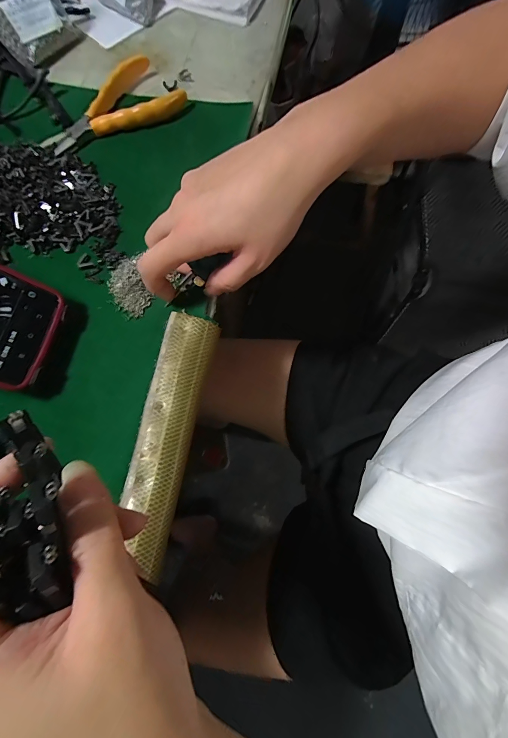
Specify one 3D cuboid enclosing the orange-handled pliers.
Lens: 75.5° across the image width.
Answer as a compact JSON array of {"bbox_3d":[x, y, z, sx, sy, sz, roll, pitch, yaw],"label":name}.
[{"bbox_3d":[-0.144,-0.255,0.326,0.136,0.019,0.072,-40,76,-11],"label":"orange-handled pliers"}]

